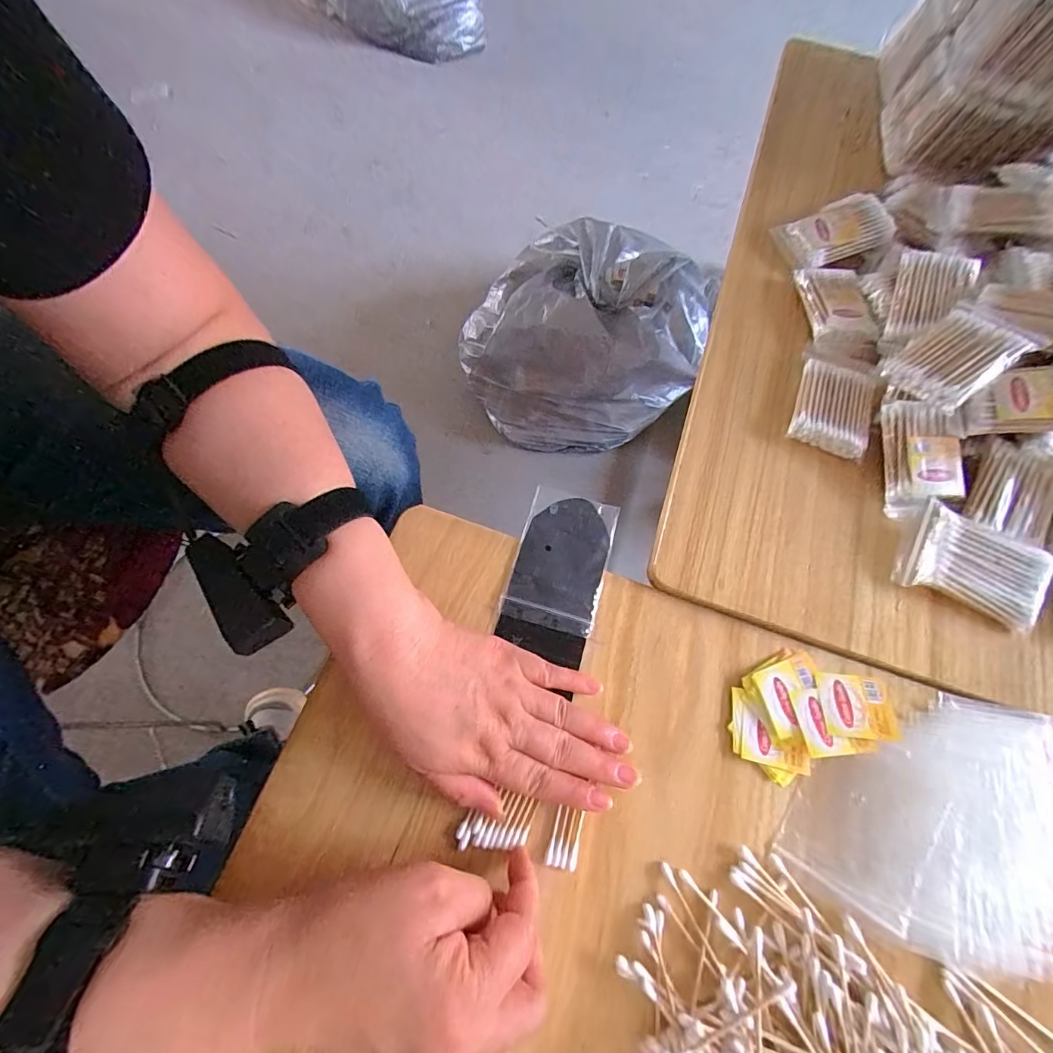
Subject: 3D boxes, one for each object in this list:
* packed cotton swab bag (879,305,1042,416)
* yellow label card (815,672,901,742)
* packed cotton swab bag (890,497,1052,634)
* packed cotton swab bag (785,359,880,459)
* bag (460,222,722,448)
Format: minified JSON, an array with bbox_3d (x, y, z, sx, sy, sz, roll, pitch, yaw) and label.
[{"bbox_3d":[0.316,-0.127,0.344,0.087,0.016,0.059,-42,56,-3],"label":"packed cotton swab bag"},{"bbox_3d":[0.210,0.115,0.296,0.044,0.007,0.039,2,57,7],"label":"yellow label card"},{"bbox_3d":[0.310,0.027,0.322,0.085,0.011,0.060,25,87,12],"label":"packed cotton swab bag"},{"bbox_3d":[0.243,-0.095,0.369,0.055,0.018,0.073,23,71,6],"label":"packed cotton swab bag"},{"bbox_3d":[0.098,-0.348,0.876,0.438,0.226,0.370,27,70,8],"label":"bag"}]

